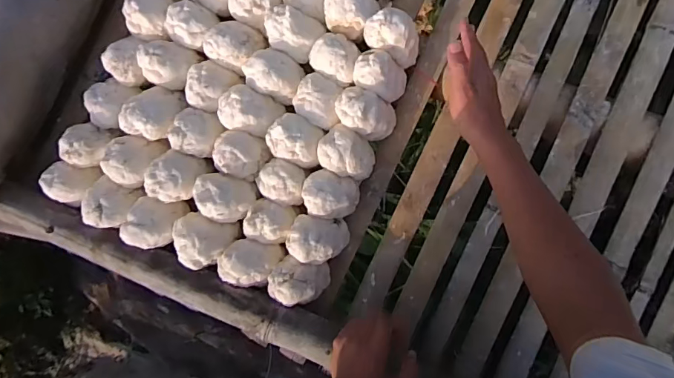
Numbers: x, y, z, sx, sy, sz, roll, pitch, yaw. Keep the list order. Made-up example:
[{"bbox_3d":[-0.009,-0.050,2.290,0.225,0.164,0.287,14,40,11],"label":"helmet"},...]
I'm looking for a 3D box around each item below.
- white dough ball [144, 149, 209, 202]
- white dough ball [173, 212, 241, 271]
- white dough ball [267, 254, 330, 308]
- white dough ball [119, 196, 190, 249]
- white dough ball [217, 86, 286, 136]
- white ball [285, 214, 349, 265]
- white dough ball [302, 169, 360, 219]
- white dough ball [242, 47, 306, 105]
[{"bbox_3d":[-0.237,-0.016,0.644,0.064,0.054,0.074,22,93,9],"label":"white dough ball"},{"bbox_3d":[-0.197,0.078,0.644,0.077,0.057,0.075,0,89,9],"label":"white dough ball"},{"bbox_3d":[-0.059,0.135,0.637,0.072,0.052,0.065,12,91,9],"label":"white dough ball"},{"bbox_3d":[-0.270,0.051,0.648,0.065,0.052,0.076,19,92,9],"label":"white dough ball"},{"bbox_3d":[-0.131,-0.113,0.653,0.080,0.061,0.068,26,93,9],"label":"white dough ball"},{"bbox_3d":[-0.032,0.075,0.640,0.071,0.065,0.067,9,91,9],"label":"white ball"},{"bbox_3d":[-0.010,0.011,0.650,0.077,0.071,0.067,18,92,9],"label":"white dough ball"},{"bbox_3d":[-0.092,-0.169,0.653,0.077,0.062,0.070,0,89,9],"label":"white dough ball"}]

